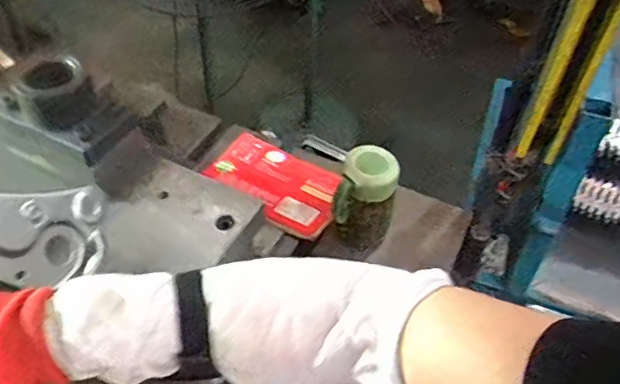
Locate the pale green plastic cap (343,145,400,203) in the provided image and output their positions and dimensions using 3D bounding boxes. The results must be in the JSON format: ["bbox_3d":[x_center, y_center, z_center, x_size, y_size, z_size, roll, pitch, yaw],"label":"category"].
[{"bbox_3d":[0.073,-0.022,0.677,0.065,0.037,0.055,10,48,8],"label":"pale green plastic cap"}]

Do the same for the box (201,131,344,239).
[{"bbox_3d":[-0.044,-0.014,0.804,0.203,0.021,0.124,28,53,23],"label":"box"}]

